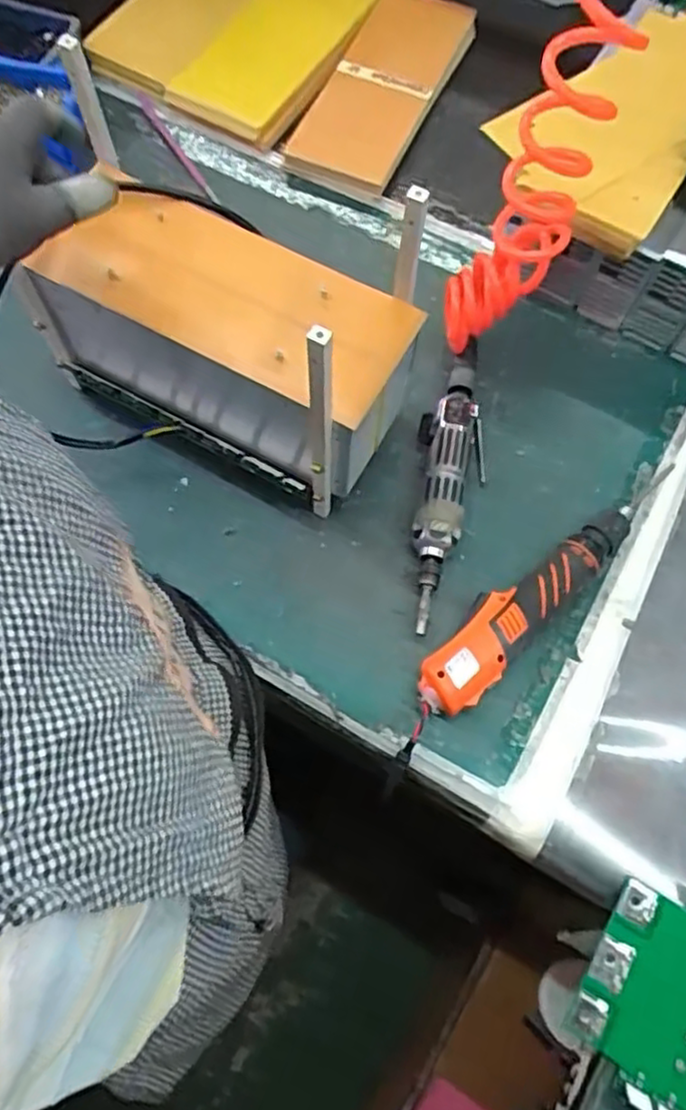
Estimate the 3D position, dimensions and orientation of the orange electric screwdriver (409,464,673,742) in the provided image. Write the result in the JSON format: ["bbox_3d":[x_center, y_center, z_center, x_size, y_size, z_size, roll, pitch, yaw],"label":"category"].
[{"bbox_3d":[0.163,0.028,0.585,0.054,0.040,0.324,43,76,13],"label":"orange electric screwdriver"}]

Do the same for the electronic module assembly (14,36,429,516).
[{"bbox_3d":[-0.097,-0.192,0.540,0.288,0.201,0.143,24,72,8],"label":"electronic module assembly"}]

